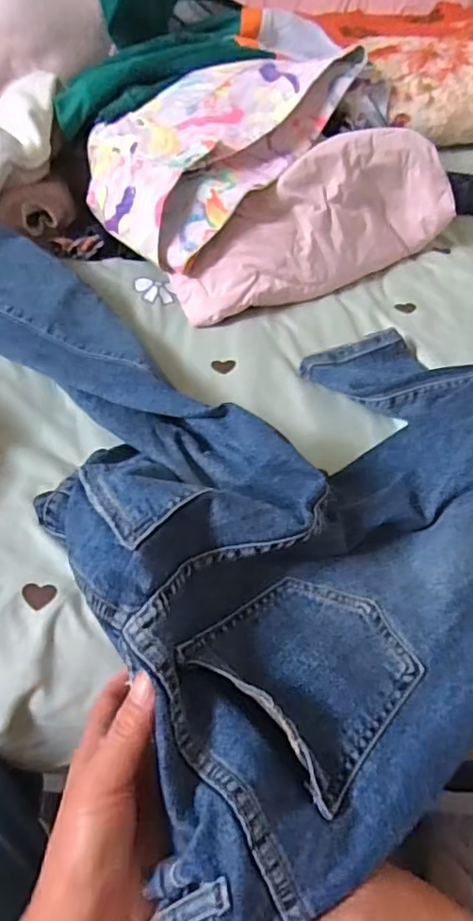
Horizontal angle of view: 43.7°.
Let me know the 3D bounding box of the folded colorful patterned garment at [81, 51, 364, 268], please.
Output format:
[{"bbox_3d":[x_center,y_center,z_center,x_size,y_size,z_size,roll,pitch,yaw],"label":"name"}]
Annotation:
[{"bbox_3d":[-0.028,-0.396,0.720,0.325,0.125,0.243,-35,59,-28],"label":"folded colorful patterned garment"}]

